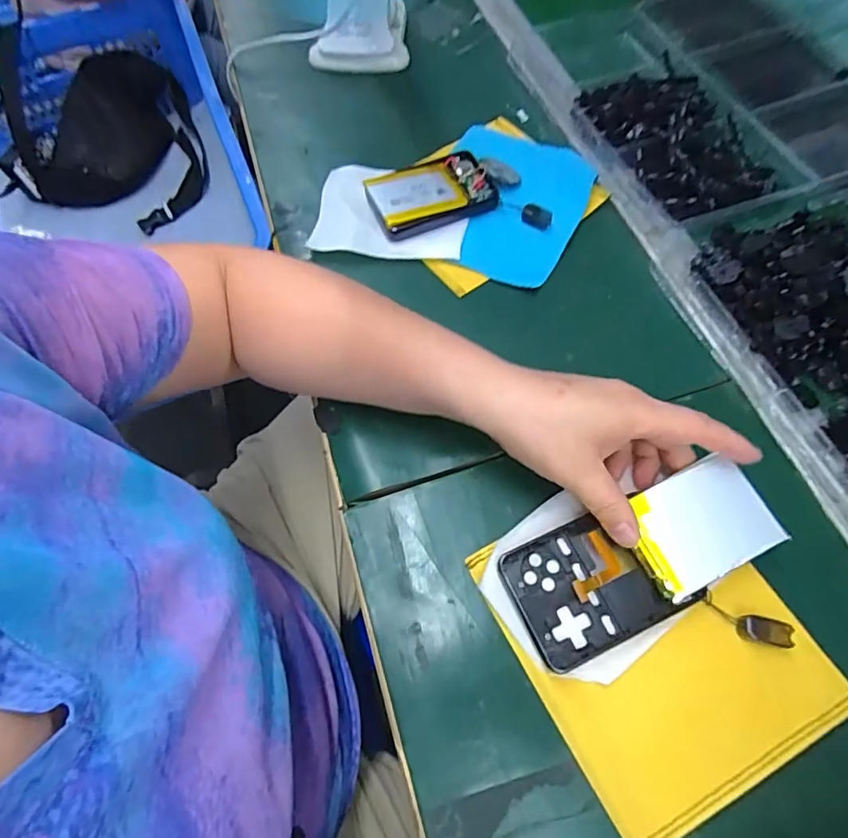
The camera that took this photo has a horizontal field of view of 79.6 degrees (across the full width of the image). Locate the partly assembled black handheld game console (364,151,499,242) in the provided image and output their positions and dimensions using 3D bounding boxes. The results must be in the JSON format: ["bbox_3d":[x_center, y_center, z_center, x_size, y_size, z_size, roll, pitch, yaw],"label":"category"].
[{"bbox_3d":[0.007,-0.203,0.455,0.108,0.017,0.072,-24,65,-8],"label":"partly assembled black handheld game console"}]

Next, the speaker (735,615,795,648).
[{"bbox_3d":[0.195,0.122,0.292,0.027,0.007,0.013,12,65,9],"label":"speaker"}]

